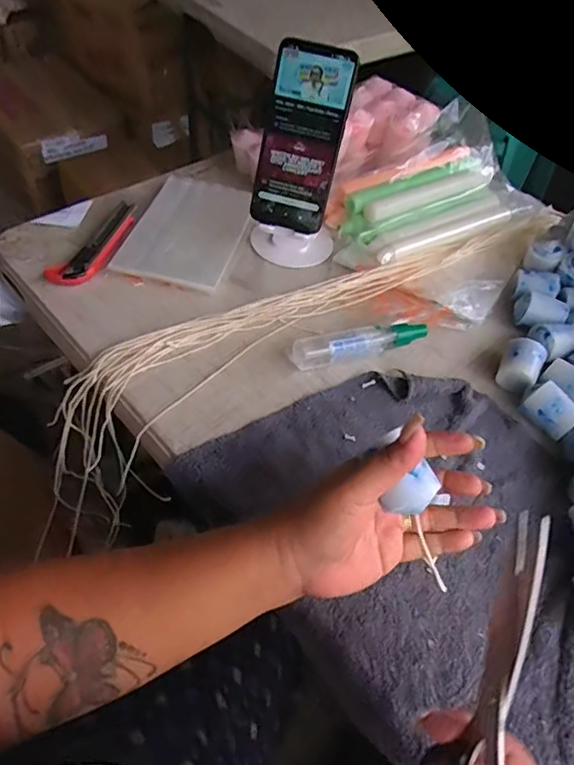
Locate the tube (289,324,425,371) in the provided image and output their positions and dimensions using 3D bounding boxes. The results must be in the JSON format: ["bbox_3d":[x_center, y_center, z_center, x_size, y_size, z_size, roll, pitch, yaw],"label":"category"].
[{"bbox_3d":[0.071,-0.039,0.493,0.134,0.026,0.030,-12,53,-15],"label":"tube"}]

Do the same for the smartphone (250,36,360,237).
[{"bbox_3d":[0.013,-0.233,0.500,0.072,0.163,0.006,16,24,4],"label":"smartphone"}]

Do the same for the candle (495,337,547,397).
[{"bbox_3d":[0.218,-0.015,0.484,0.035,0.035,0.043,29,54,17],"label":"candle"}]

